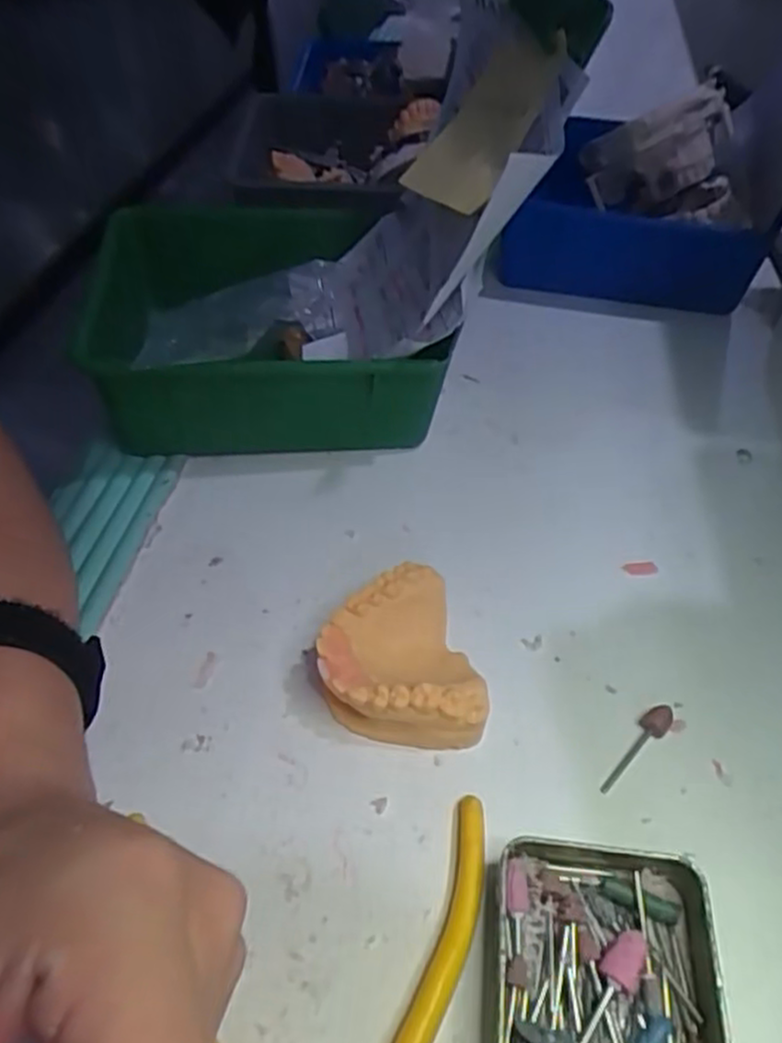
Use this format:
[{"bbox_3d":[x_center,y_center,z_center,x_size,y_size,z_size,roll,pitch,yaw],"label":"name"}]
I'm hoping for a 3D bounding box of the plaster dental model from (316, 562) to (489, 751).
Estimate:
[{"bbox_3d":[0.001,0.057,0.291,0.058,0.032,0.069,-8,49,-9],"label":"plaster dental model"}]

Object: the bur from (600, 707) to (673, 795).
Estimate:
[{"bbox_3d":[0.095,0.088,0.281,0.010,0.008,0.044,35,56,26],"label":"bur"}]

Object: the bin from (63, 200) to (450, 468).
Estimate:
[{"bbox_3d":[-0.068,-0.113,0.408,0.162,0.076,0.174,-5,49,-6],"label":"bin"}]

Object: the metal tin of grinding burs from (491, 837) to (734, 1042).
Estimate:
[{"bbox_3d":[0.067,0.149,0.217,0.071,0.021,0.098,6,48,4],"label":"metal tin of grinding burs"}]

